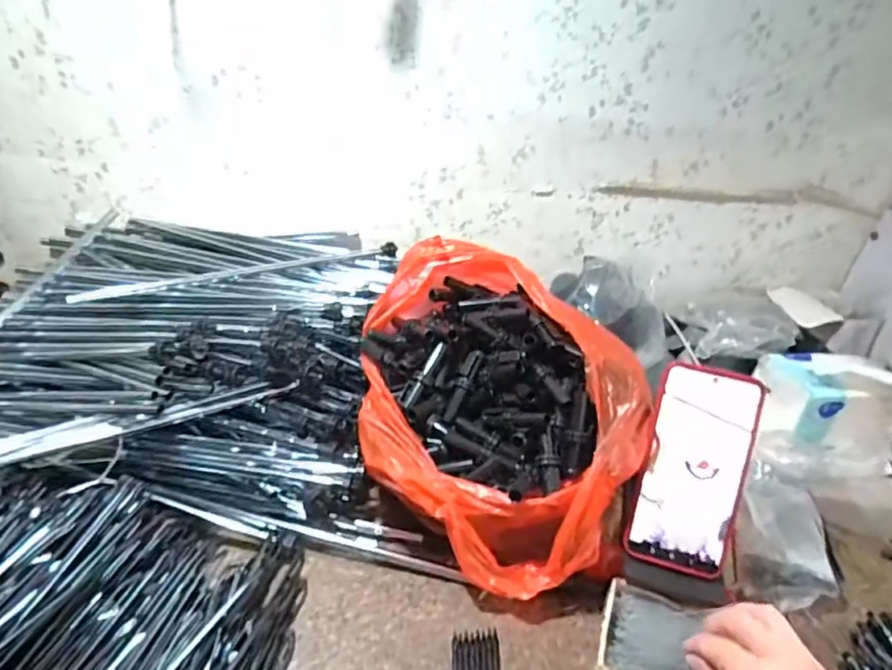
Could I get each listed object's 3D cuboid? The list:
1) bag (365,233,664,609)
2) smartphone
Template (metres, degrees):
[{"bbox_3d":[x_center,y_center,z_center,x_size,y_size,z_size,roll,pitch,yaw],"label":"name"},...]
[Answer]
[{"bbox_3d":[0.046,0.073,0.530,0.243,0.221,0.267,-2,30,-9],"label":"bag"},{"bbox_3d":[0.201,0.108,0.453,0.079,0.160,0.009,13,2,16],"label":"smartphone"}]

